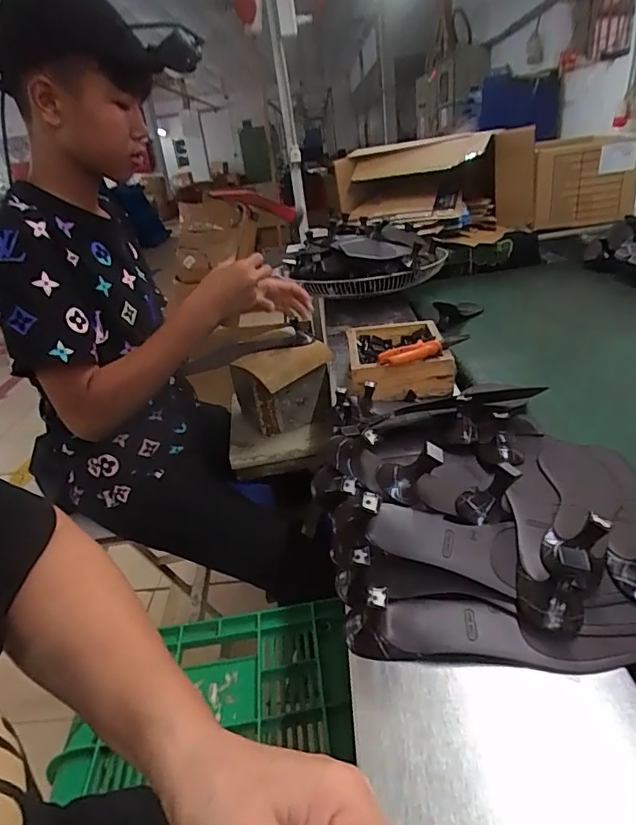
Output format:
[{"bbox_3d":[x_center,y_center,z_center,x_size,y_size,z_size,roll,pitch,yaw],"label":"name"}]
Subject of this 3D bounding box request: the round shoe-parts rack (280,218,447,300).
[{"bbox_3d":[0.112,-0.388,1.270,0.365,0.123,0.342,-6,27,3],"label":"round shoe-parts rack"}]

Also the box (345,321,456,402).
[{"bbox_3d":[0.127,-0.092,0.824,0.148,0.057,0.194,-6,27,3],"label":"box"}]

